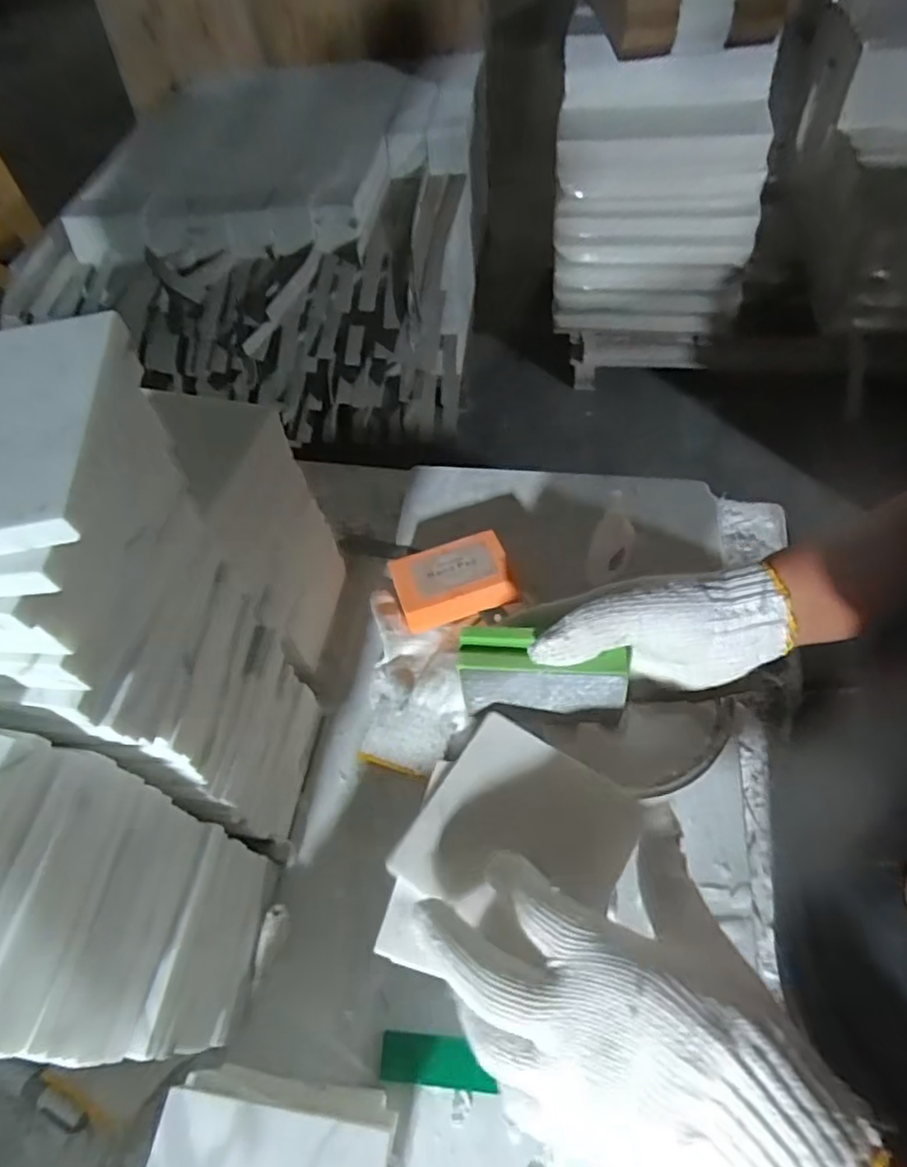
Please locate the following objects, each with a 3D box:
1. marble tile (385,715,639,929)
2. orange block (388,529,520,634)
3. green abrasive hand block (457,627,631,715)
[{"bbox_3d":[0.033,0.126,0.319,0.100,0.012,0.097,25,63,26],"label":"marble tile"},{"bbox_3d":[-0.001,-0.003,0.516,0.092,0.028,0.060,-16,54,-7],"label":"orange block"},{"bbox_3d":[0.050,0.049,0.362,0.091,0.046,0.030,2,54,6],"label":"green abrasive hand block"}]

